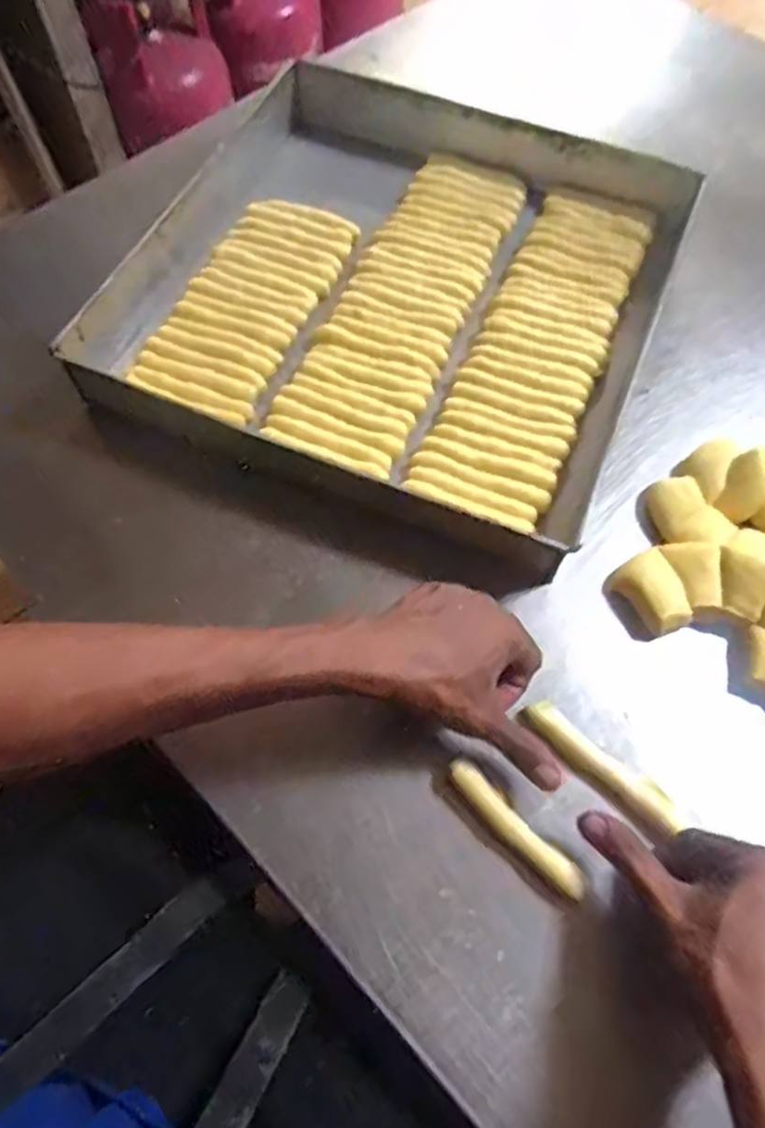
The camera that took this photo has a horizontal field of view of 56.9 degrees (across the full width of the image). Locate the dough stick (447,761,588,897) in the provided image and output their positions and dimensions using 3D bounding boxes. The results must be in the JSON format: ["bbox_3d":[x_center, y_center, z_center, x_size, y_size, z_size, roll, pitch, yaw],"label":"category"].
[{"bbox_3d":[0.079,0.156,0.417,0.016,0.011,0.098,-41,70,-20],"label":"dough stick"}]

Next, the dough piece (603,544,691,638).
[{"bbox_3d":[0.186,0.021,0.490,0.038,0.024,0.053,-18,64,-10],"label":"dough piece"}]

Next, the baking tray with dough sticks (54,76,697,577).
[{"bbox_3d":[0.019,-0.236,0.591,0.406,0.063,0.408,21,65,10],"label":"baking tray with dough sticks"}]

